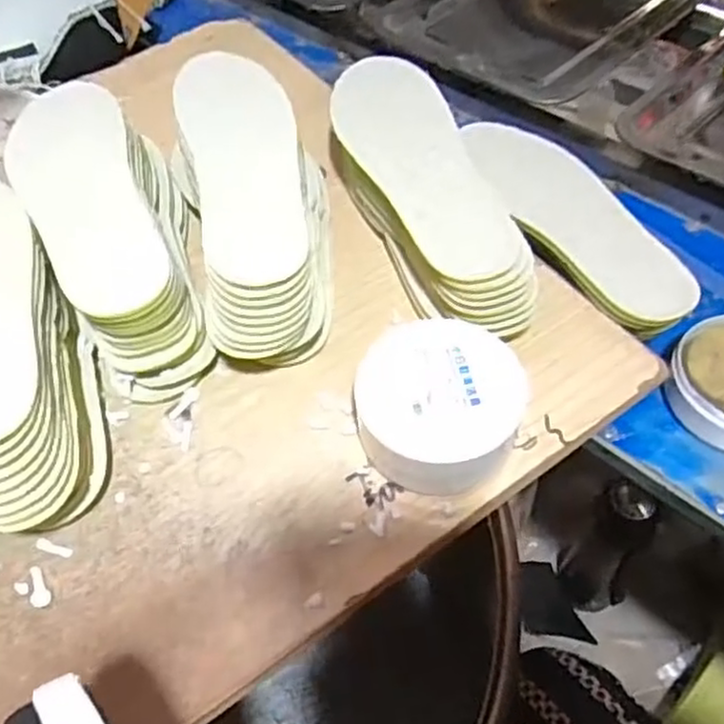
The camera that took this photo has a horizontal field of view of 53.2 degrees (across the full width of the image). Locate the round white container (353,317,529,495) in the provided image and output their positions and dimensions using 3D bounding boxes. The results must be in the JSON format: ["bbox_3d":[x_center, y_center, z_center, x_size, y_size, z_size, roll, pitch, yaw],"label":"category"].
[{"bbox_3d":[0.049,0.028,0.456,0.100,0.052,0.097,-2,52,3],"label":"round white container"}]

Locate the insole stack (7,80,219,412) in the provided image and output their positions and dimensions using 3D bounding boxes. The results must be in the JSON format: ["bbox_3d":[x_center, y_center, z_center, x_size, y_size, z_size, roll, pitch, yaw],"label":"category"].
[{"bbox_3d":[-0.177,-0.087,0.511,0.100,0.091,0.227,-15,66,-11],"label":"insole stack"}]

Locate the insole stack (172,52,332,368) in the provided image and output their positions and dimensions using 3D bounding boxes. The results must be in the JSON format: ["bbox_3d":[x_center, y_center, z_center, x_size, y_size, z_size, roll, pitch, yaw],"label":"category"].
[{"bbox_3d":[-0.069,-0.113,0.524,0.099,0.087,0.239,-10,63,-7],"label":"insole stack"}]

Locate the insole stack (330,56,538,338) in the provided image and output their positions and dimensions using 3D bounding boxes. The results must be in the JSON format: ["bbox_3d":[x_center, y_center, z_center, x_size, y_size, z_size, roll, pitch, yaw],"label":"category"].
[{"bbox_3d":[0.043,-0.125,0.565,0.096,0.088,0.277,-15,54,-7],"label":"insole stack"}]

